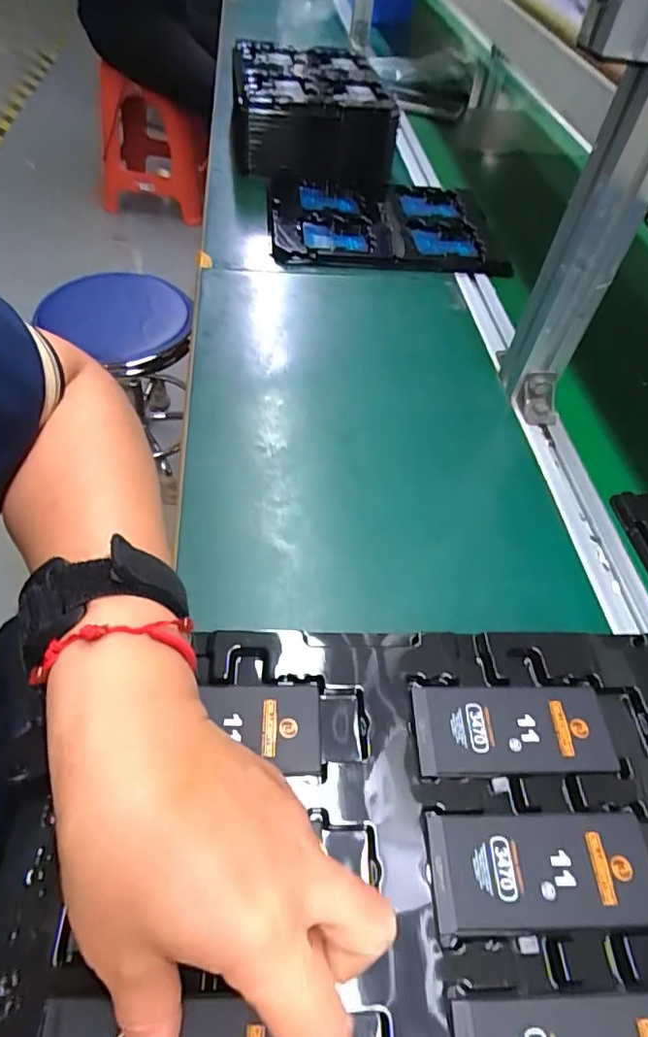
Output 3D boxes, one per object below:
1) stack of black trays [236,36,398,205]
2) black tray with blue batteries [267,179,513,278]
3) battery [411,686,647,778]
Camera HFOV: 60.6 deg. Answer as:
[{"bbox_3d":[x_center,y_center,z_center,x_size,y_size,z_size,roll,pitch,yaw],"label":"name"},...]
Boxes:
[{"bbox_3d":[-0.026,-0.613,0.842,0.217,0.102,0.320,-5,53,-9],"label":"stack of black trays"},{"bbox_3d":[0.074,-0.382,0.718,0.284,0.024,0.214,-1,53,-6],"label":"black tray with blue batteries"},{"bbox_3d":[0.102,0.106,0.280,0.112,0.004,0.043,1,53,-5],"label":"battery"}]

